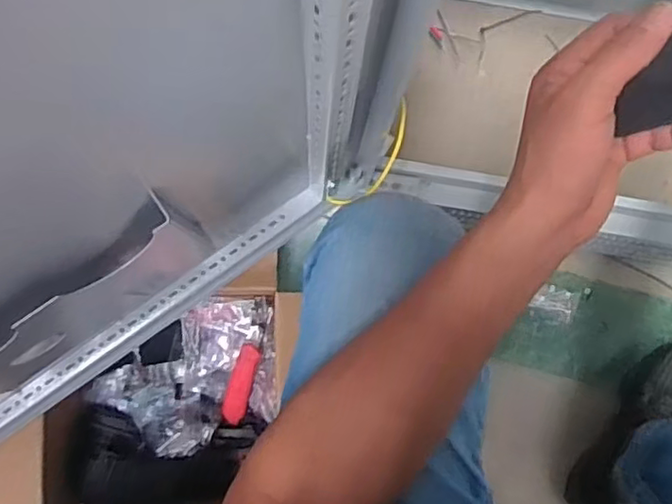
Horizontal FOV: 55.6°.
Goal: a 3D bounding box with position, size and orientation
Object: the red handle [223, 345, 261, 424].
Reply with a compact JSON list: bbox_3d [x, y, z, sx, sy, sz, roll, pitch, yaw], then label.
[{"bbox_3d":[-0.128,0.177,0.858,0.033,0.017,0.114,18,102,-1],"label":"red handle"}]

